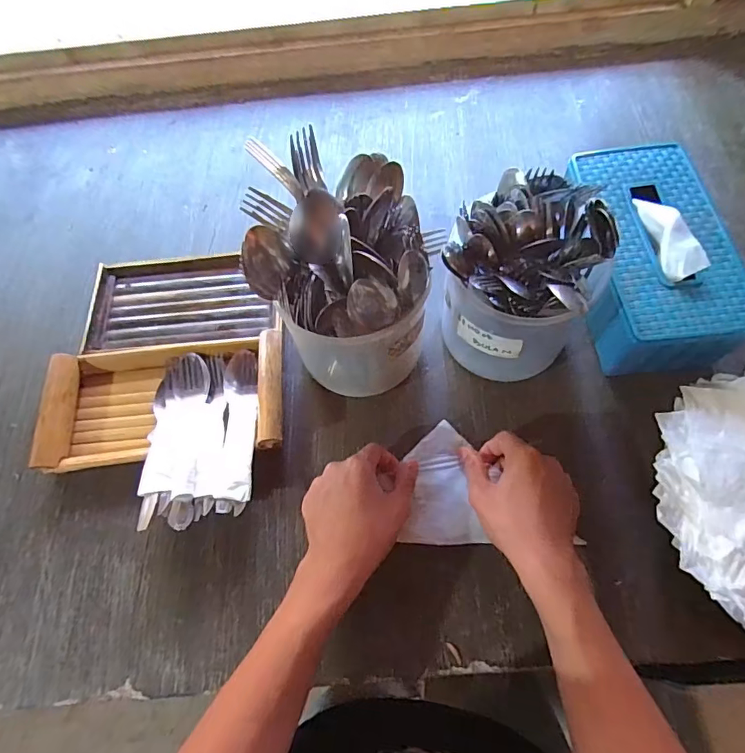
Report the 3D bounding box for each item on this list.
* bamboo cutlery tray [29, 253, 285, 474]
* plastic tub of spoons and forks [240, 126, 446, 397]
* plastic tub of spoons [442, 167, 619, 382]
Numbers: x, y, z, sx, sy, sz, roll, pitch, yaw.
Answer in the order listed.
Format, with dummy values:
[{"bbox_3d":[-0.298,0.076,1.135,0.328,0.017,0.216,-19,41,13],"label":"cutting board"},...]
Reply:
[{"bbox_3d":[-0.219,-0.039,0.533,0.246,0.034,0.263,-5,67,-1],"label":"bamboo cutlery tray"},{"bbox_3d":[-0.024,-0.089,0.455,0.145,0.198,0.160,-3,67,0],"label":"plastic tub of spoons and forks"},{"bbox_3d":[0.138,-0.083,0.463,0.123,0.167,0.128,-1,67,1],"label":"plastic tub of spoons"}]

